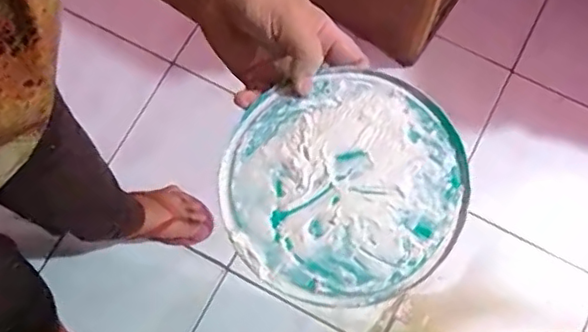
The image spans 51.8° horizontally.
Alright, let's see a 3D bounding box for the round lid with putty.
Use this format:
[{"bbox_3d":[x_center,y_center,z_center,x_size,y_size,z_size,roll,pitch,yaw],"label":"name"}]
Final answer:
[{"bbox_3d":[0.033,0.012,0.392,0.155,0.016,0.146,0,77,1],"label":"round lid with putty"}]

